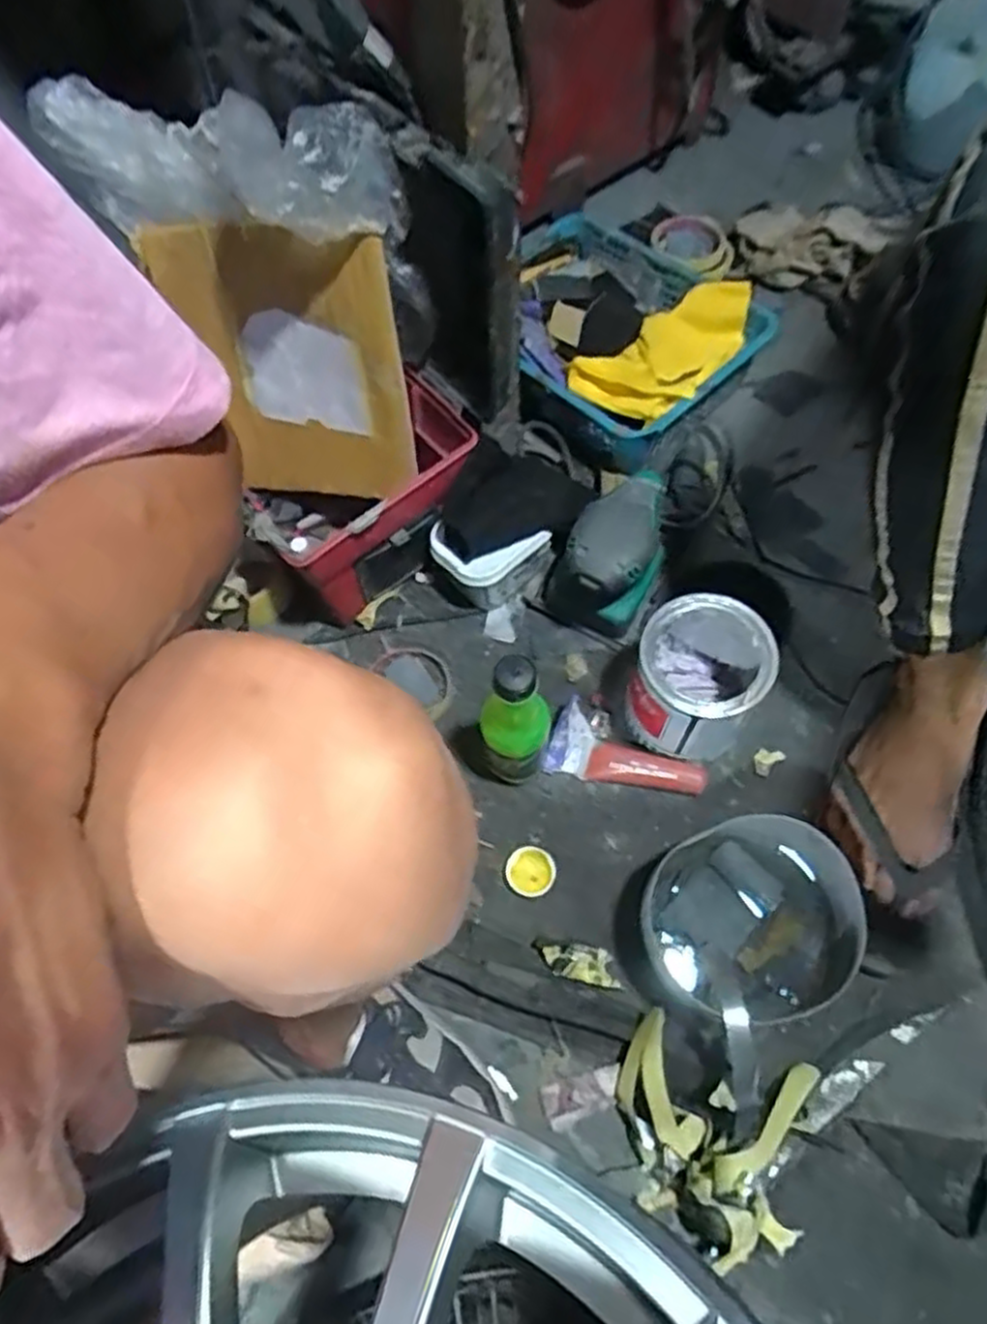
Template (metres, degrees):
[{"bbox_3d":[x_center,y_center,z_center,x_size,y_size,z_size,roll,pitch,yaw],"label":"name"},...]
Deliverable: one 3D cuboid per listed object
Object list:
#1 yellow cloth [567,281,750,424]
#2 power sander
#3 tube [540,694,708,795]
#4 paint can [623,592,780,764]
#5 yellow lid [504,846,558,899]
[{"bbox_3d":[0.188,-0.322,0.794,0.213,0.051,0.121,-41,69,-16],"label":"yellow cloth"},{"bbox_3d":[0.105,-0.097,0.702,0.087,0.122,0.112,22,67,13],"label":"power sander"},{"bbox_3d":[0.118,0.088,0.672,0.136,0.029,0.058,22,67,13],"label":"tube"},{"bbox_3d":[0.172,0.018,0.644,0.102,0.132,0.104,-1,64,2],"label":"paint can"},{"bbox_3d":[0.031,0.180,0.649,0.042,0.008,0.039,-1,64,2],"label":"yellow lid"}]

